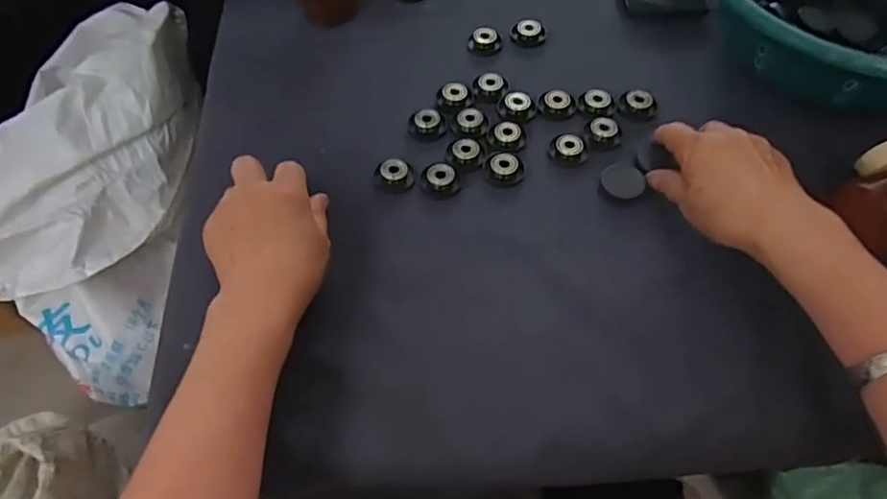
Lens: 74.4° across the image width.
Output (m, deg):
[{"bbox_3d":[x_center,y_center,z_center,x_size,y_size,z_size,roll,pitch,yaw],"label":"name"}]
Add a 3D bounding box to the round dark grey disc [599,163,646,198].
[{"bbox_3d":[0.139,-0.053,0.448,0.032,0.005,0.032,-1,56,1],"label":"round dark grey disc"}]

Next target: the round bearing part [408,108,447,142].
[{"bbox_3d":[-0.013,-0.106,0.501,0.028,0.014,0.027,-1,56,1],"label":"round bearing part"}]

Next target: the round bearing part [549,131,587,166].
[{"bbox_3d":[0.101,-0.082,0.473,0.029,0.008,0.026,-26,60,-15],"label":"round bearing part"}]

